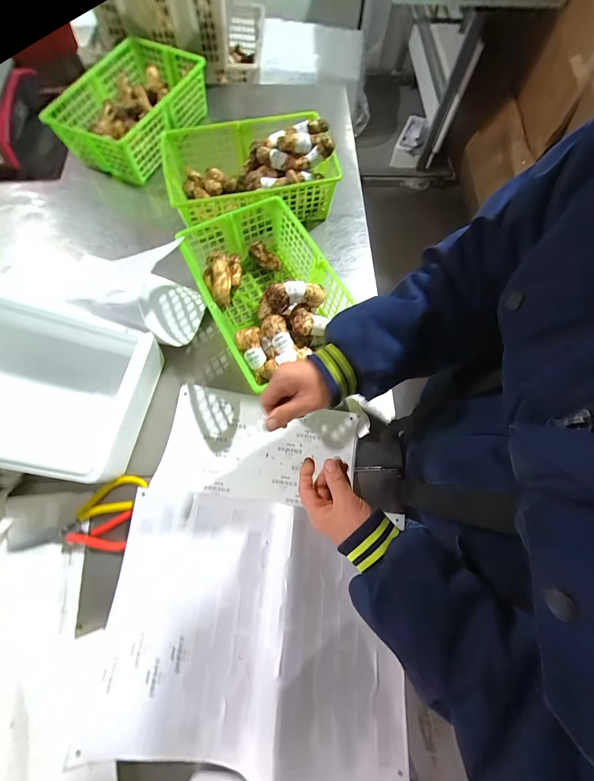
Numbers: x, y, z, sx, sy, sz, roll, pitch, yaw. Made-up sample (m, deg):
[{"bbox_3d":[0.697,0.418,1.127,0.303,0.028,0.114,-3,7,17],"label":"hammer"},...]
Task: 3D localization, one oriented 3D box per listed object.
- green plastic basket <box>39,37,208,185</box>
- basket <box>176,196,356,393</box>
[{"bbox_3d":[-0.374,-0.640,0.697,0.207,0.126,0.323,30,73,9],"label":"green plastic basket"},{"bbox_3d":[-0.057,-0.183,0.551,0.214,0.108,0.308,-28,74,-10],"label":"basket"}]

